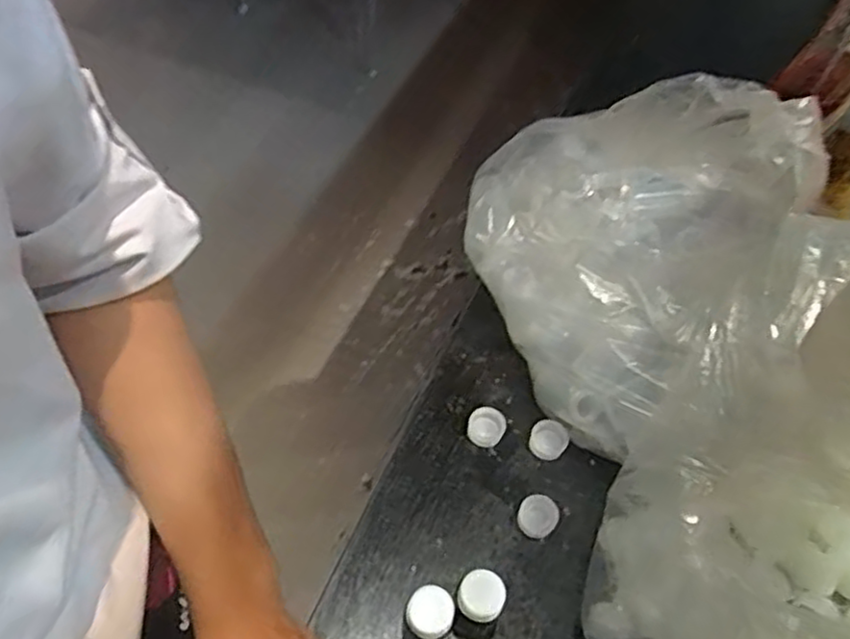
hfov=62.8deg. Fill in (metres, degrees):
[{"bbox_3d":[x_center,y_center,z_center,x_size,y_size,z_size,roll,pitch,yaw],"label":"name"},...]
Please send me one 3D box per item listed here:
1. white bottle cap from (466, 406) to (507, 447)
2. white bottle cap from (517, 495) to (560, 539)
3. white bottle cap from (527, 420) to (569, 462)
[{"bbox_3d":[0.044,0.077,0.499,0.026,0.012,0.026,1,55,-1],"label":"white bottle cap"},{"bbox_3d":[0.075,0.131,0.463,0.025,0.011,0.027,1,55,-1],"label":"white bottle cap"},{"bbox_3d":[0.087,0.084,0.493,0.024,0.009,0.026,1,55,-1],"label":"white bottle cap"}]

